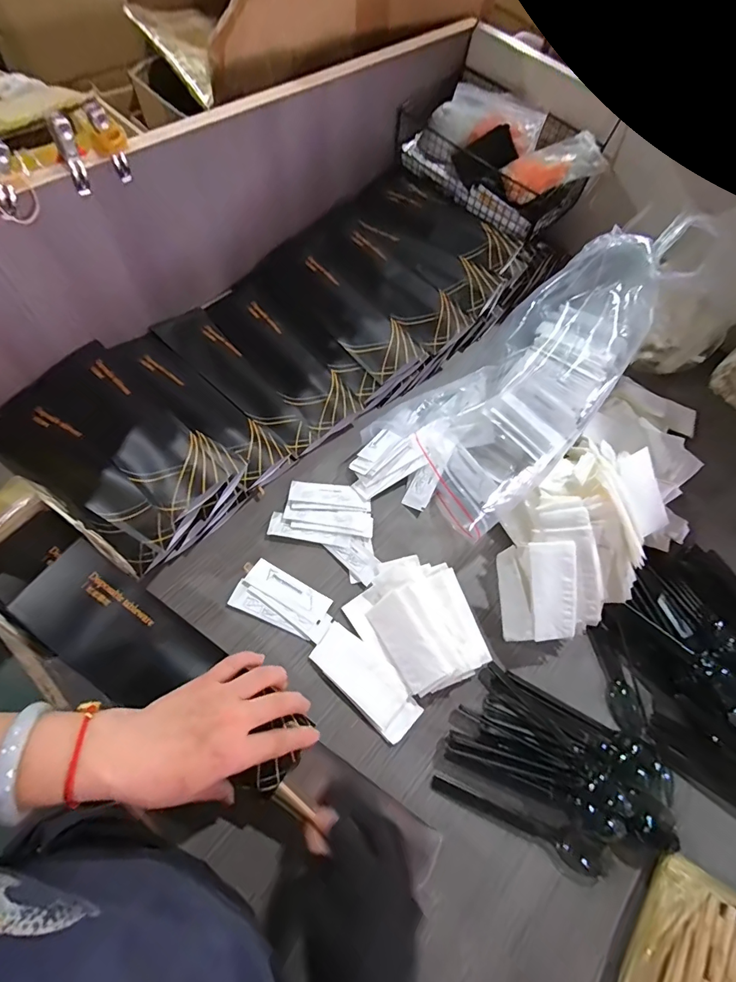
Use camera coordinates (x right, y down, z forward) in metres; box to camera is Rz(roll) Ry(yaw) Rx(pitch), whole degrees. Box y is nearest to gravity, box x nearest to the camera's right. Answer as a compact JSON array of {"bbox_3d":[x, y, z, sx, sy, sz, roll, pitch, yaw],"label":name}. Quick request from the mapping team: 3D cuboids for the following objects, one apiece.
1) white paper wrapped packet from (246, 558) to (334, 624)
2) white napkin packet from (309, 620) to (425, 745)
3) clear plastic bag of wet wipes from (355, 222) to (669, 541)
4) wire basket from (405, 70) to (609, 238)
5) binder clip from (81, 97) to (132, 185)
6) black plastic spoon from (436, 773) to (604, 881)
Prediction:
[{"bbox_3d":[-0.085,0.106,0.453,0.091,0.007,0.030,29,66,7],"label":"white paper wrapped packet"},{"bbox_3d":[-0.001,0.189,0.426,0.119,0.004,0.049,41,68,12],"label":"white napkin packet"},{"bbox_3d":[0.175,-0.128,0.477,0.362,0.139,0.185,-39,76,-21],"label":"clear plastic bag of wet wipes"},{"bbox_3d":[0.196,-0.512,0.644,0.288,0.093,0.156,41,68,12],"label":"wire basket"},{"bbox_3d":[-0.245,-0.331,0.405,0.011,0.064,0.029,39,68,11],"label":"binder clip"},{"bbox_3d":[0.142,0.299,0.382,0.167,0.019,0.029,27,66,6],"label":"black plastic spoon"}]

